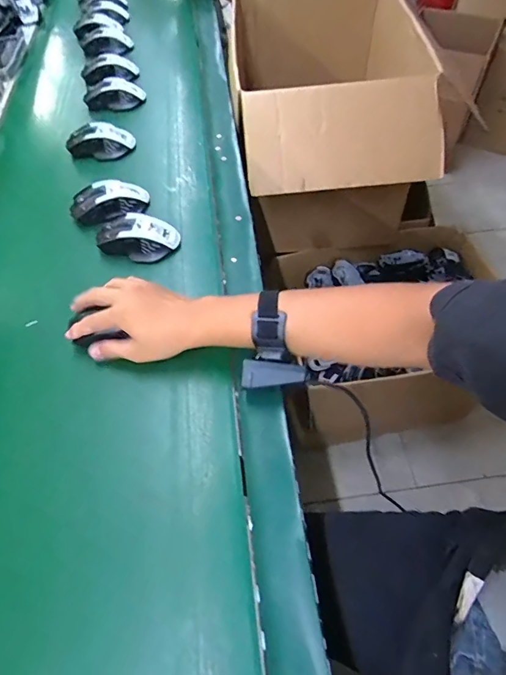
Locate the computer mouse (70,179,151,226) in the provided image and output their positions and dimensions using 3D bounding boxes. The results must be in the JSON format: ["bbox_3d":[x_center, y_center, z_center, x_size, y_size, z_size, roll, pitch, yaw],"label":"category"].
[{"bbox_3d":[-0.222,-0.207,0.657,0.120,0.038,0.061,-13,57,-6],"label":"computer mouse"}]

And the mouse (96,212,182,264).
[{"bbox_3d":[-0.165,-0.142,0.610,0.112,0.041,0.054,-4,57,0],"label":"mouse"}]

